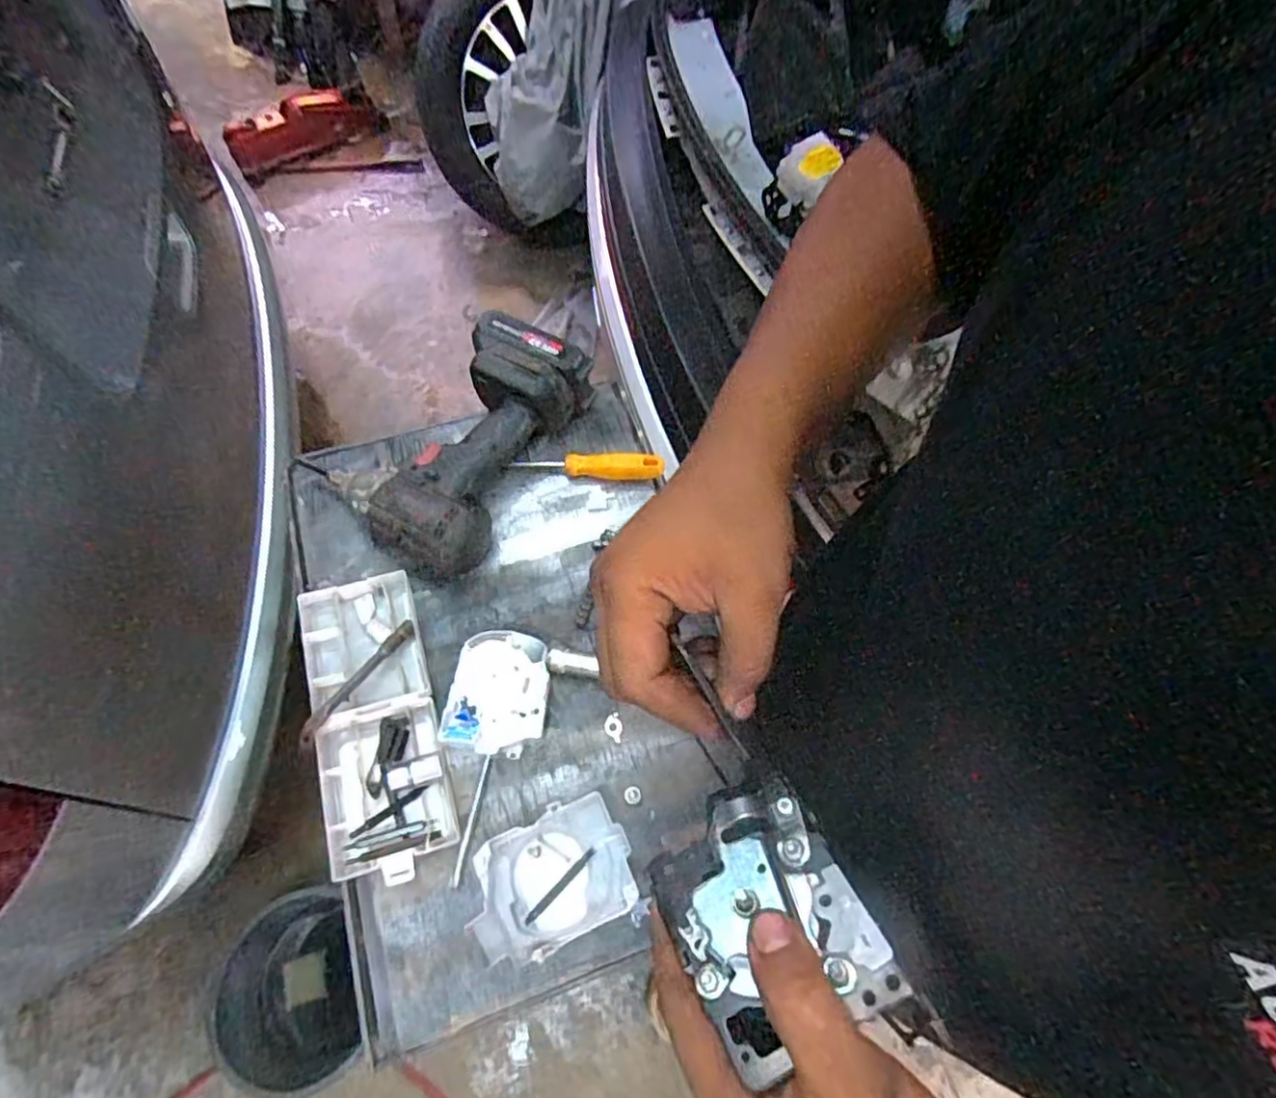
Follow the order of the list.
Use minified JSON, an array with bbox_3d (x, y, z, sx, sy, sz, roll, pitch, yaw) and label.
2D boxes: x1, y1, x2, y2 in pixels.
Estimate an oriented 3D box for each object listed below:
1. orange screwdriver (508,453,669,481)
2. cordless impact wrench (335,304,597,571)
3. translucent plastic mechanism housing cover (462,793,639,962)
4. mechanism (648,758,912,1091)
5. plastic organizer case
[{"bbox_3d":[-0.046,-0.078,0.611,0.136,0.023,0.021,3,64,0],"label":"orange screwdriver"},{"bbox_3d":[-0.152,-0.094,0.580,0.139,0.066,0.229,26,66,11],"label":"cordless impact wrench"},{"bbox_3d":[-0.061,0.228,0.463,0.110,0.032,0.080,-22,66,-12],"label":"translucent plastic mechanism housing cover"},{"bbox_3d":[0.055,0.156,0.288,0.078,0.040,0.103,-35,41,-2],"label":"mechanism"},{"bbox_3d":[-0.203,0.128,0.511,0.087,0.030,0.225,-17,65,-10],"label":"plastic organizer case"}]

